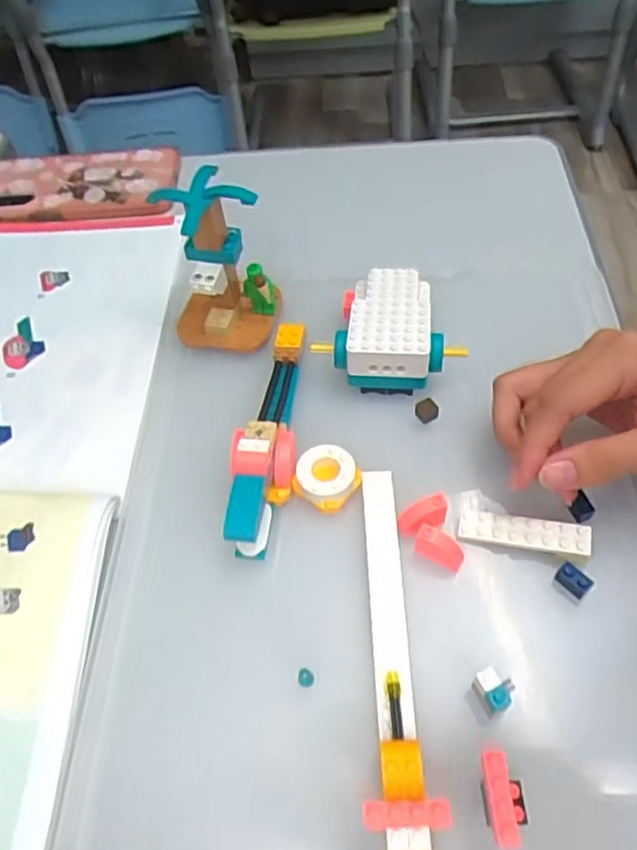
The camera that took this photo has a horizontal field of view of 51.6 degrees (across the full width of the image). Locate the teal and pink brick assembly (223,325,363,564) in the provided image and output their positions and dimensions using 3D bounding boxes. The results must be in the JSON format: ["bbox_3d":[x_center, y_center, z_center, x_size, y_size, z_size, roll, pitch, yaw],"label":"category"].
[{"bbox_3d":[-0.012,-0.005,0.368,0.065,0.041,0.155,-2,55,3],"label":"teal and pink brick assembly"}]

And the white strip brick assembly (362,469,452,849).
[{"bbox_3d":[0.034,0.098,0.302,0.028,0.043,0.178,-2,55,3],"label":"white strip brick assembly"}]

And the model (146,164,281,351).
[{"bbox_3d":[-0.062,-0.099,0.407,0.067,0.106,0.061,-8,55,-1],"label":"model"}]

